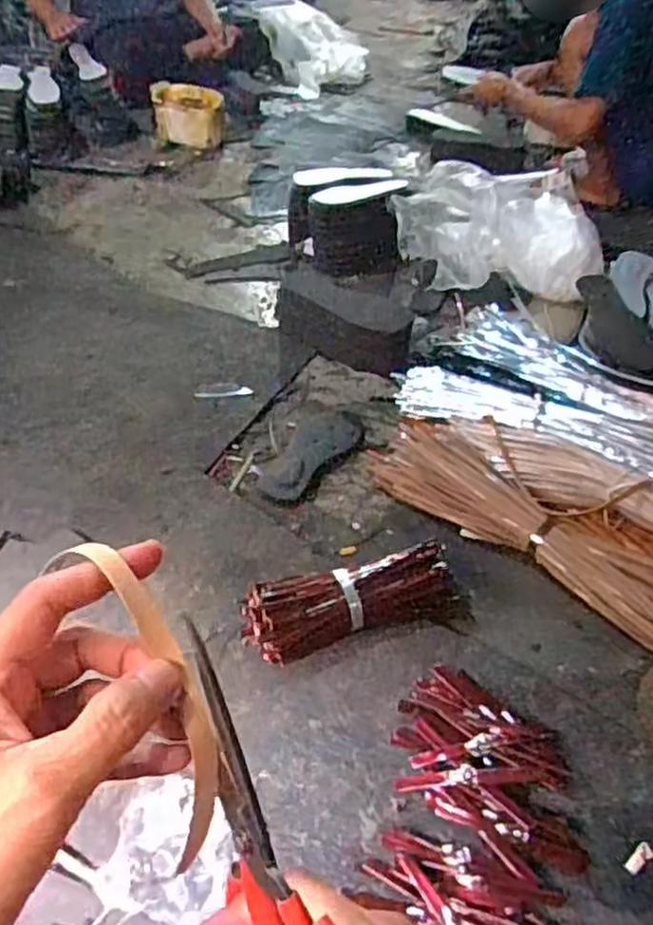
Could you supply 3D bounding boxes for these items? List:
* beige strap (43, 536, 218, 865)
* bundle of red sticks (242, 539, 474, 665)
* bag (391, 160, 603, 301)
[{"bbox_3d":[-0.068,0.089,0.283,0.032,0.010,0.127,-22,85,-19],"label":"beige strap"},{"bbox_3d":[0.034,0.173,0.876,0.259,0.060,0.080,-10,43,-11],"label":"bundle of red sticks"},{"bbox_3d":[0.336,-0.475,1.473,0.366,0.173,0.304,-5,44,-2],"label":"bag"}]

